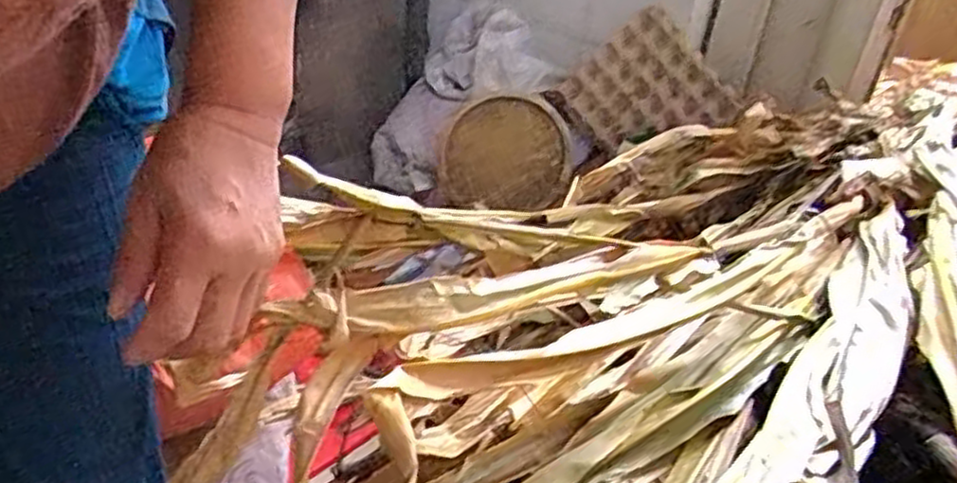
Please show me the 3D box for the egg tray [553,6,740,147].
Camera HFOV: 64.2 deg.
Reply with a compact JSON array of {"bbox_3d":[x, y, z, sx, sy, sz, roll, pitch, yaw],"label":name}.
[{"bbox_3d":[0.350,-0.305,1.595,0.071,0.269,0.313,24,31,-57],"label":"egg tray"}]

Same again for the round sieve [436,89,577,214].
[{"bbox_3d":[0.053,-0.190,1.691,0.314,0.279,0.050,-14,-8,16],"label":"round sieve"}]

